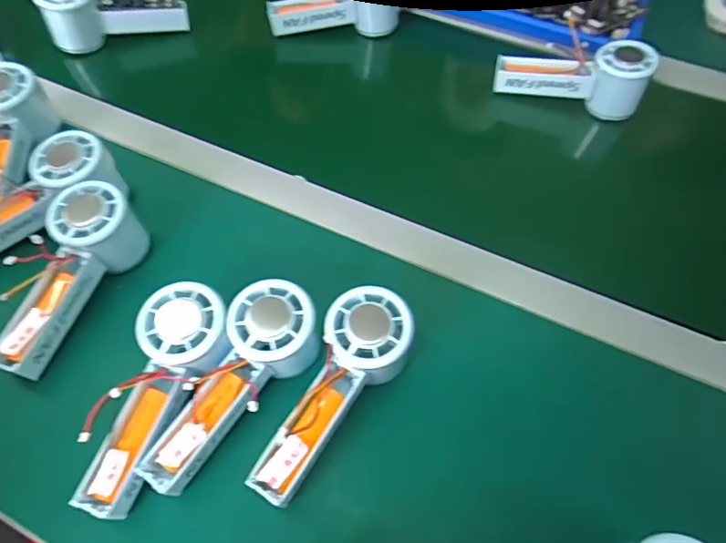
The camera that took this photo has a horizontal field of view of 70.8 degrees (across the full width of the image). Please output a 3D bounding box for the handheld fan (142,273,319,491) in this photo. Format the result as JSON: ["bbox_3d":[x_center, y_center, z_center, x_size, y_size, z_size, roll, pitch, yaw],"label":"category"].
[{"bbox_3d":[-0.084,0.080,0.352,0.063,0.050,0.153,32,78,17],"label":"handheld fan"}]

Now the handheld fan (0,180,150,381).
[{"bbox_3d":[-0.229,0.003,0.388,0.057,0.053,0.147,24,63,13],"label":"handheld fan"}]

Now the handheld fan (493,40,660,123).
[{"bbox_3d":[0.214,-0.206,0.527,0.144,0.063,0.040,13,62,8],"label":"handheld fan"}]

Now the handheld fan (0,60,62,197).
[{"bbox_3d":[-0.322,-0.121,0.458,0.060,0.053,0.143,-9,61,-5],"label":"handheld fan"}]

